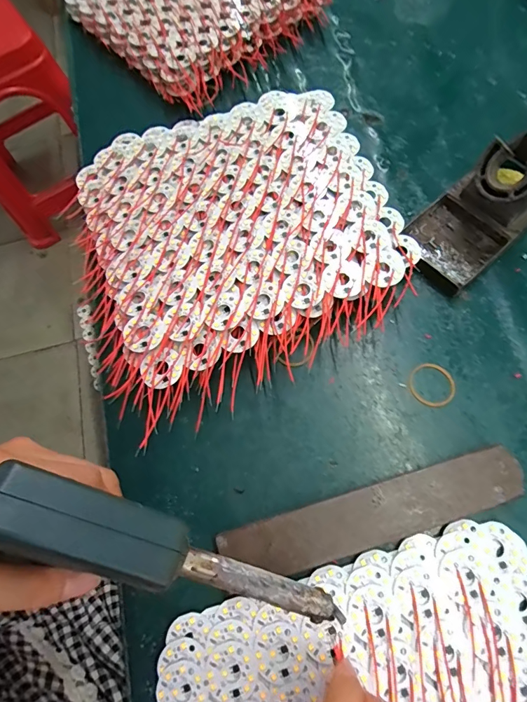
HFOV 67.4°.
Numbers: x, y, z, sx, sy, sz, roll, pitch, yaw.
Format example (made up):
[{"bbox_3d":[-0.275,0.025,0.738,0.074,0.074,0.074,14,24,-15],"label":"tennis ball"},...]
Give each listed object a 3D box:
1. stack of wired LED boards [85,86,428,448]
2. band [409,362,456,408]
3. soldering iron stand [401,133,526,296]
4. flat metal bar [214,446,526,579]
[{"bbox_3d":[-0.019,-0.105,0.329,0.253,0.031,0.262,-21,70,-3],"label":"stack of wired LED boards"},{"bbox_3d":[0.126,0.025,0.293,0.031,0.004,0.033,-40,72,-9],"label":"band"},{"bbox_3d":[0.184,-0.125,0.310,0.151,0.064,0.070,-40,72,-9],"label":"soldering iron stand"},{"bbox_3d":[0.072,0.110,0.259,0.195,0.011,0.038,-17,70,-2],"label":"flat metal bar"}]

